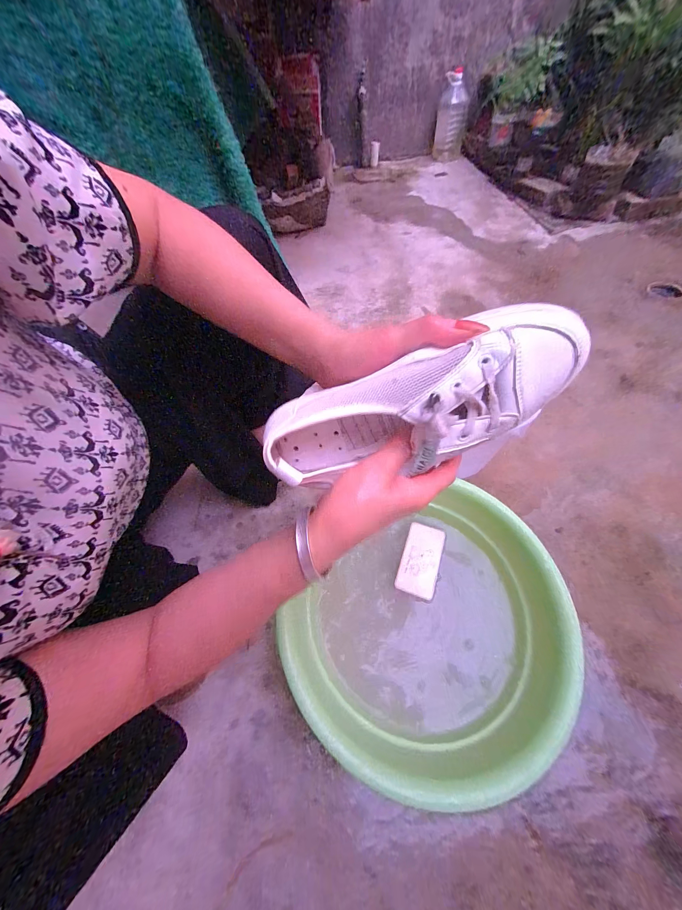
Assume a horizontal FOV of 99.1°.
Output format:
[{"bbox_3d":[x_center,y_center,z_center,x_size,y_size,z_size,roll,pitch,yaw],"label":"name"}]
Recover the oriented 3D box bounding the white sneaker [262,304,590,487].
[{"bbox_3d":[0.052,-0.034,0.205,0.218,0.094,0.075,-21,18,5],"label":"white sneaker"}]

